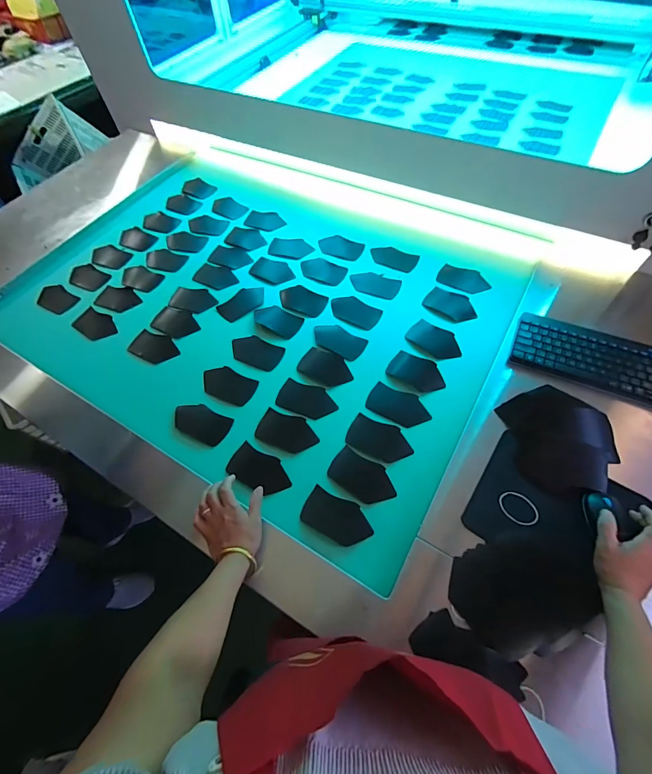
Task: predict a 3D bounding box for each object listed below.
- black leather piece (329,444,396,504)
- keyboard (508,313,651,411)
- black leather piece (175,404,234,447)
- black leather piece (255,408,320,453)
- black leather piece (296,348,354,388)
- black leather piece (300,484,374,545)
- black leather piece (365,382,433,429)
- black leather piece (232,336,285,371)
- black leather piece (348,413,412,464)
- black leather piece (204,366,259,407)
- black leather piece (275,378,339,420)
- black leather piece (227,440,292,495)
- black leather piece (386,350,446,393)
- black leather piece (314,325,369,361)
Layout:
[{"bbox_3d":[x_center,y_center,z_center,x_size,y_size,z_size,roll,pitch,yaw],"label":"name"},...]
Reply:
[{"bbox_3d":[0.066,0.169,0.662,0.128,0.007,0.072,29,65,26],"label":"black leather piece"},{"bbox_3d":[0.531,-0.058,0.715,0.281,0.019,0.147,19,62,14],"label":"keyboard"},{"bbox_3d":[-0.261,0.072,0.735,0.128,0.004,0.066,24,64,18],"label":"black leather piece"},{"bbox_3d":[-0.079,0.090,0.713,0.119,0.025,0.068,18,62,14],"label":"black leather piece"},{"bbox_3d":[0.000,-0.042,0.792,0.120,0.005,0.081,27,65,19],"label":"black leather piece"},{"bbox_3d":[0.020,0.232,0.628,0.123,0.009,0.068,22,70,19],"label":"black leather piece"},{"bbox_3d":[0.151,0.040,0.737,0.128,0.004,0.066,25,73,17],"label":"black leather piece"},{"bbox_3d":[-0.164,-0.081,0.829,0.126,0.006,0.071,22,64,13],"label":"black leather piece"},{"bbox_3d":[0.105,0.105,0.699,0.126,0.007,0.071,21,67,22],"label":"black leather piece"},{"bbox_3d":[-0.218,-0.004,0.784,0.127,0.005,0.072,23,63,17],"label":"black leather piece"},{"bbox_3d":[-0.040,0.028,0.759,0.127,0.014,0.067,17,62,14],"label":"black leather piece"},{"bbox_3d":[-0.126,0.161,0.679,0.124,0.006,0.068,24,60,18],"label":"black leather piece"},{"bbox_3d":[0.197,-0.030,0.772,0.120,0.011,0.070,30,79,25],"label":"black leather piece"},{"bbox_3d":[0.028,-0.108,0.831,0.127,0.007,0.070,29,65,17],"label":"black leather piece"}]

